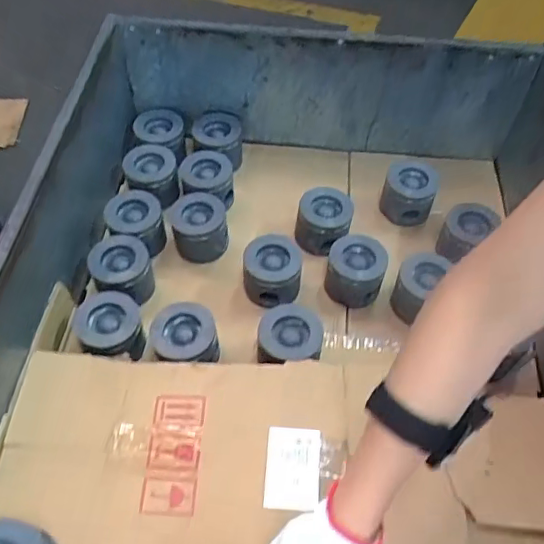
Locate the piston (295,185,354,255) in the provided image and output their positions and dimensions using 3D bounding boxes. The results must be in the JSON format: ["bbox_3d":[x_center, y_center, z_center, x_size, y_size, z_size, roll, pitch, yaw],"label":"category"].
[{"bbox_3d":[0.087,-0.086,0.947,0.086,0.082,0.081,1,54,-2],"label":"piston"}]

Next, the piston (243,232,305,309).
[{"bbox_3d":[0.001,-0.004,0.865,0.090,0.071,0.090,1,54,-2],"label":"piston"}]

